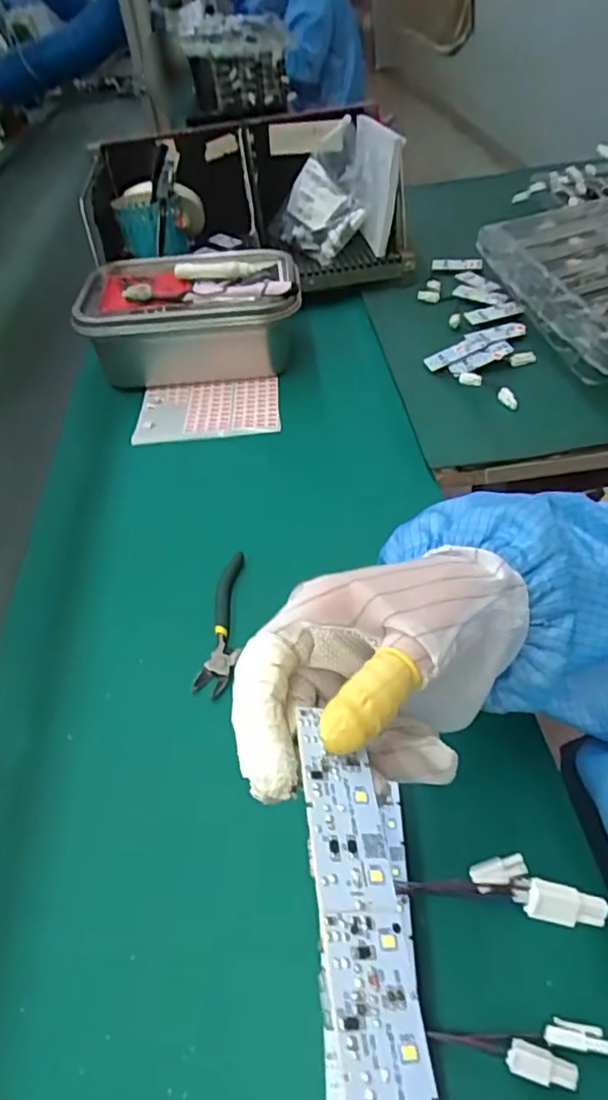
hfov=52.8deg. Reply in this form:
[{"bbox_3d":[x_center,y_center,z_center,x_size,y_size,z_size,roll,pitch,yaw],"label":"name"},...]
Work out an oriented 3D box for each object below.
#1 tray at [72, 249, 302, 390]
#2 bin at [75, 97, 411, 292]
[{"bbox_3d":[-0.125,-0.265,0.705,0.234,0.097,0.162,-8,45,0],"label":"tray"},{"bbox_3d":[-0.079,-0.466,0.822,0.396,0.148,0.227,-7,45,2],"label":"bin"}]

